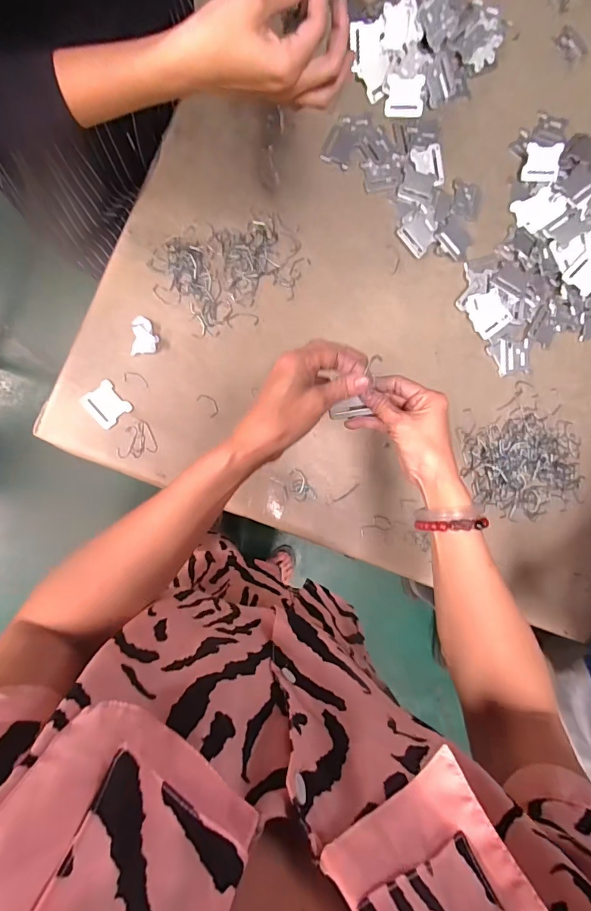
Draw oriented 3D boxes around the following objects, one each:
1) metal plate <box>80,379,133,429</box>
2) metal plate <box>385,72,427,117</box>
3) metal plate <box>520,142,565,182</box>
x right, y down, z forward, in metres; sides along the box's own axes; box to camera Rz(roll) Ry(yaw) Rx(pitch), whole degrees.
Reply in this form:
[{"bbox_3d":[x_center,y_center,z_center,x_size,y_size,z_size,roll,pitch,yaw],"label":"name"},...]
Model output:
[{"bbox_3d":[-0.242,-0.065,0.546,0.045,0.004,0.049,-43,97,-11],"label":"metal plate"},{"bbox_3d":[0.153,-0.500,0.595,0.053,0.006,0.048,1,109,2],"label":"metal plate"},{"bbox_3d":[0.352,-0.418,0.609,0.047,0.006,0.047,11,112,14],"label":"metal plate"}]

